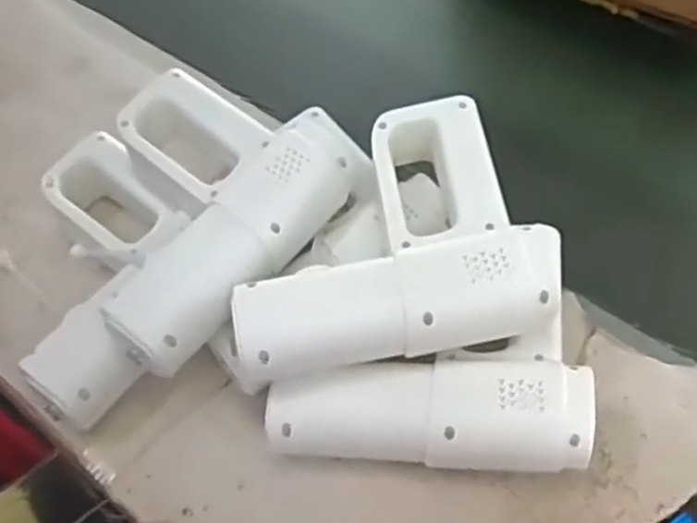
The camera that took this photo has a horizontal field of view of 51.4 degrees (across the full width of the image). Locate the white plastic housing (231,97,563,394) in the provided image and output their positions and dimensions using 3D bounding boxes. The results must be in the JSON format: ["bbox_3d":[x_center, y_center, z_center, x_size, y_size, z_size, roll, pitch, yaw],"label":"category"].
[{"bbox_3d":[0.019,-0.023,0.519,0.221,0.055,0.197,-10,52,-6],"label":"white plastic housing"}]

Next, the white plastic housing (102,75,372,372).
[{"bbox_3d":[-0.117,-0.041,0.531,0.181,0.043,0.221,23,56,19],"label":"white plastic housing"}]

